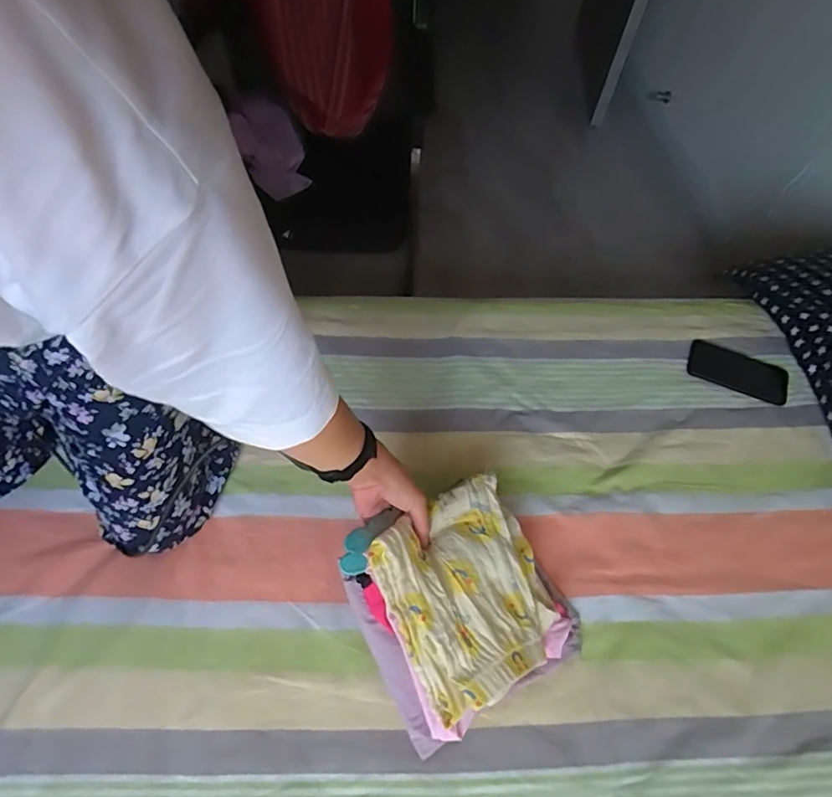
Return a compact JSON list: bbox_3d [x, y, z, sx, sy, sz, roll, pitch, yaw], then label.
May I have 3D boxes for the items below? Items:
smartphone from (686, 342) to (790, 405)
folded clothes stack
[{"bbox_3d":[0.566,-0.047,0.900,0.167,0.010,0.085,23,59,10],"label":"smartphone"},{"bbox_3d":[0.062,0.237,0.608,0.238,0.075,0.249,-22,79,-28],"label":"folded clothes stack"}]

